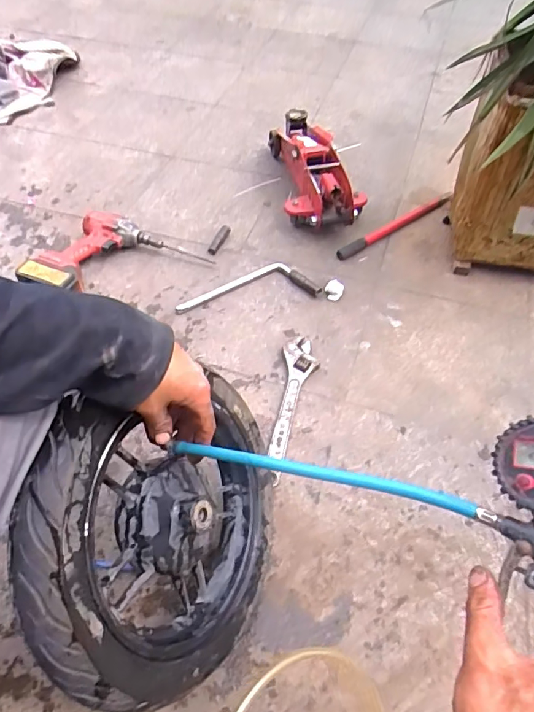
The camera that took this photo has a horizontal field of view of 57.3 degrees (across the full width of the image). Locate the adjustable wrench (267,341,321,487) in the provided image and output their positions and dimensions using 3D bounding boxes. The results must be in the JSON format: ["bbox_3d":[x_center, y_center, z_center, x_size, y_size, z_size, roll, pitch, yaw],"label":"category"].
[{"bbox_3d":[0.038,0.082,0.811,0.061,0.022,0.278,10,53,7],"label":"adjustable wrench"}]

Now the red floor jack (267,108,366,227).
[{"bbox_3d":[0.118,-0.449,1.171,0.182,0.115,0.386,-4,52,-4],"label":"red floor jack"}]

